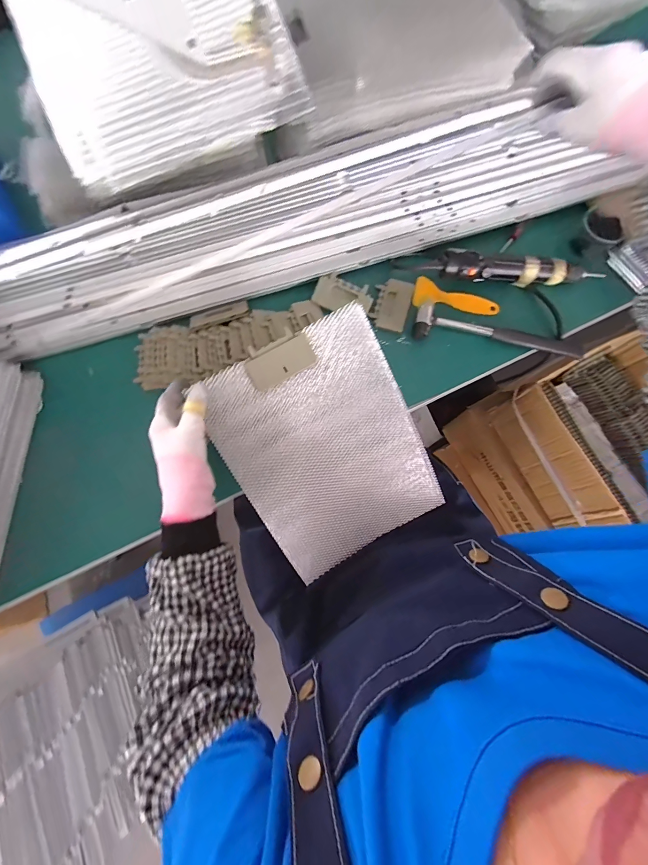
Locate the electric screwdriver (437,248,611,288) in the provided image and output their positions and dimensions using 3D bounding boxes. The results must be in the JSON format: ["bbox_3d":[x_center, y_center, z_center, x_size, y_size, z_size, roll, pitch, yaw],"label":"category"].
[{"bbox_3d":[0.295,-0.239,0.524,0.250,0.042,0.044,6,75,2],"label":"electric screwdriver"}]

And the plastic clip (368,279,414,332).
[{"bbox_3d":[0.107,-0.199,0.547,0.057,0.006,0.088,15,76,4],"label":"plastic clip"}]

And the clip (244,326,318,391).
[{"bbox_3d":[-0.058,-0.096,0.454,0.087,0.006,0.054,-29,108,-4],"label":"clip"}]

